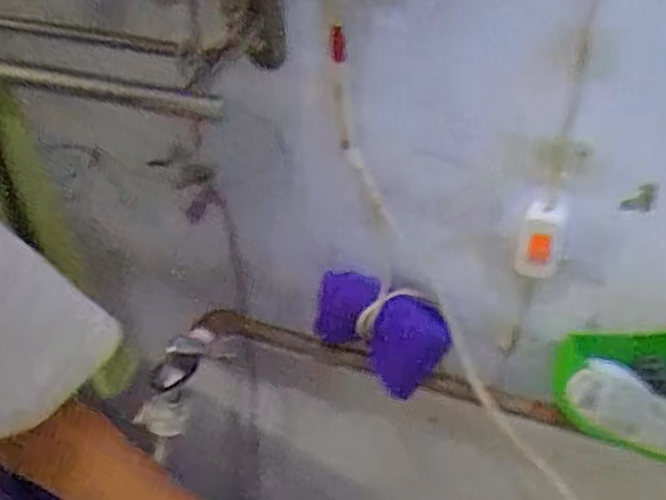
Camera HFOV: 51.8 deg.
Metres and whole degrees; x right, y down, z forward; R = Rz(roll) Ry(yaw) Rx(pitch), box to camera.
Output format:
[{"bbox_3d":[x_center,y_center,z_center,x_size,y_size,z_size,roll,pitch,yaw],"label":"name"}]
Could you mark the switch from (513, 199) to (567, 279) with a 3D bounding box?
[{"bbox_3d":[0.175,-0.007,0.578,0.036,0.072,0.022,13,45,15],"label":"switch"}]

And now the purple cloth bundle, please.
[{"bbox_3d":[0.047,0.081,0.695,0.131,0.113,0.039,23,48,24],"label":"purple cloth bundle"}]

